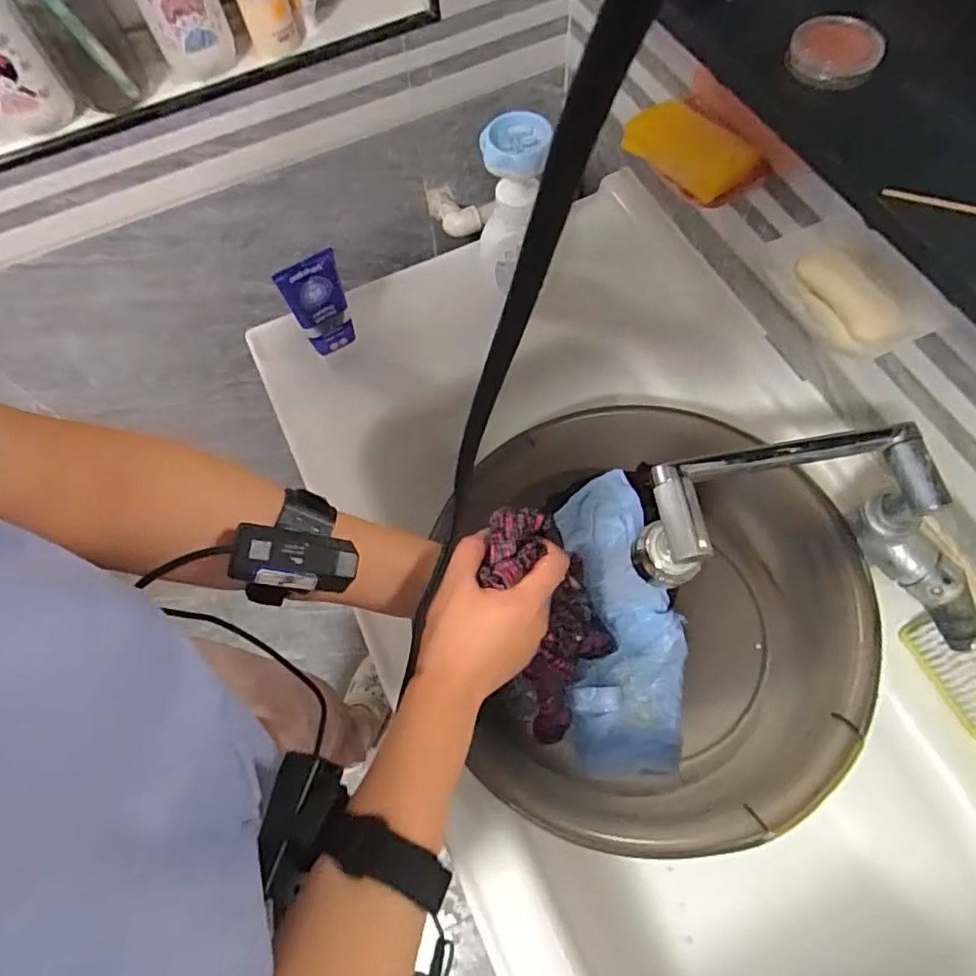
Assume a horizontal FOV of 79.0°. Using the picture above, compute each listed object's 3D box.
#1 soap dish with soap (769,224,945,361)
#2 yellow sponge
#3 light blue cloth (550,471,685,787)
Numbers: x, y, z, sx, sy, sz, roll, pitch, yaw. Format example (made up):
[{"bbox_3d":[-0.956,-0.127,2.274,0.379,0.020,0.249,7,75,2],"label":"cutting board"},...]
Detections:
[{"bbox_3d":[0.280,-0.160,0.468,0.070,0.039,0.125,-28,68,-9],"label":"soap dish with soap"},{"bbox_3d":[0.182,-0.307,0.538,0.058,0.032,0.110,-40,71,-14],"label":"yellow sponge"},{"bbox_3d":[0.129,0.127,0.575,0.105,0.042,0.280,-3,67,1],"label":"light blue cloth"}]

